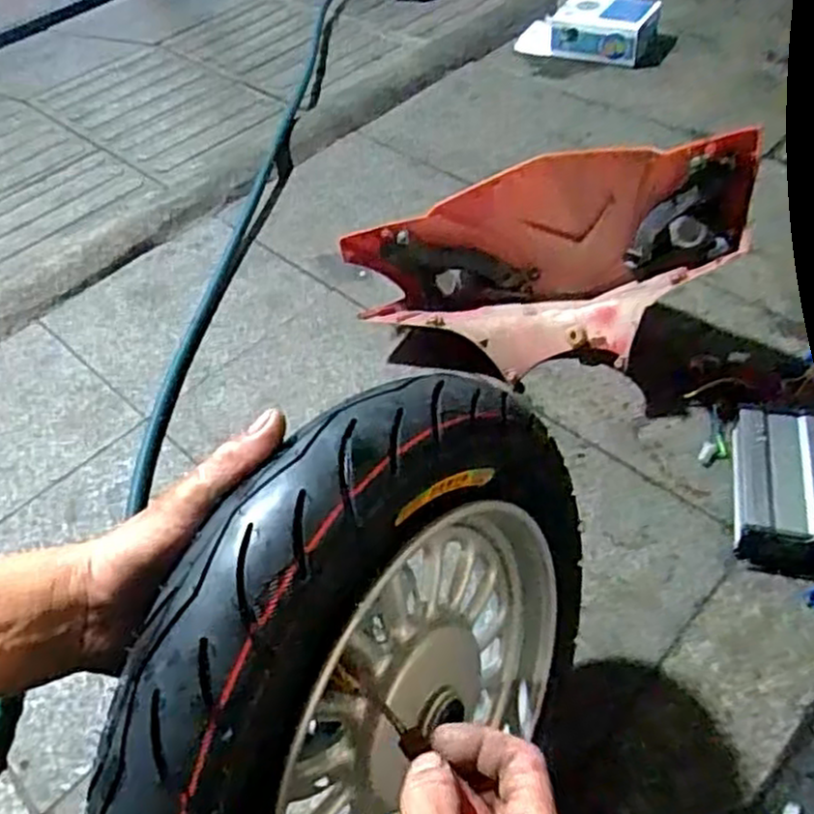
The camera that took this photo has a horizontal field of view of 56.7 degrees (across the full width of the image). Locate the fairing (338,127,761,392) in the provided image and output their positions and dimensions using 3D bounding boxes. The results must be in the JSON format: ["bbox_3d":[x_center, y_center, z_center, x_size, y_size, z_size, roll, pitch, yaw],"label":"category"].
[{"bbox_3d":[0.132,-0.172,0.841,0.405,0.233,0.131,-2,49,6],"label":"fairing"}]

